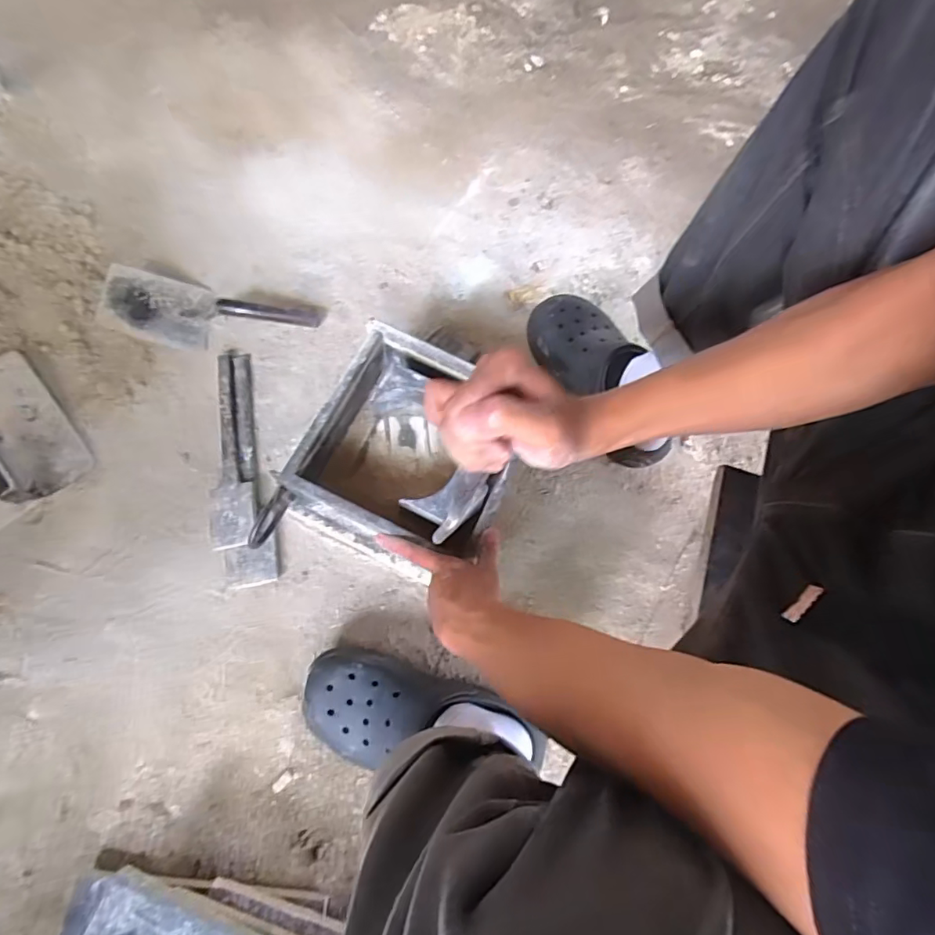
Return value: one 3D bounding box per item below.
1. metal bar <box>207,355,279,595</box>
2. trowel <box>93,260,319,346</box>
[{"bbox_3d":[-0.307,-0.004,0.694,0.072,0.023,0.319,-13,70,-9],"label":"metal bar"},{"bbox_3d":[-0.356,-0.229,0.746,0.279,0.057,0.108,-3,73,-4],"label":"trowel"}]

